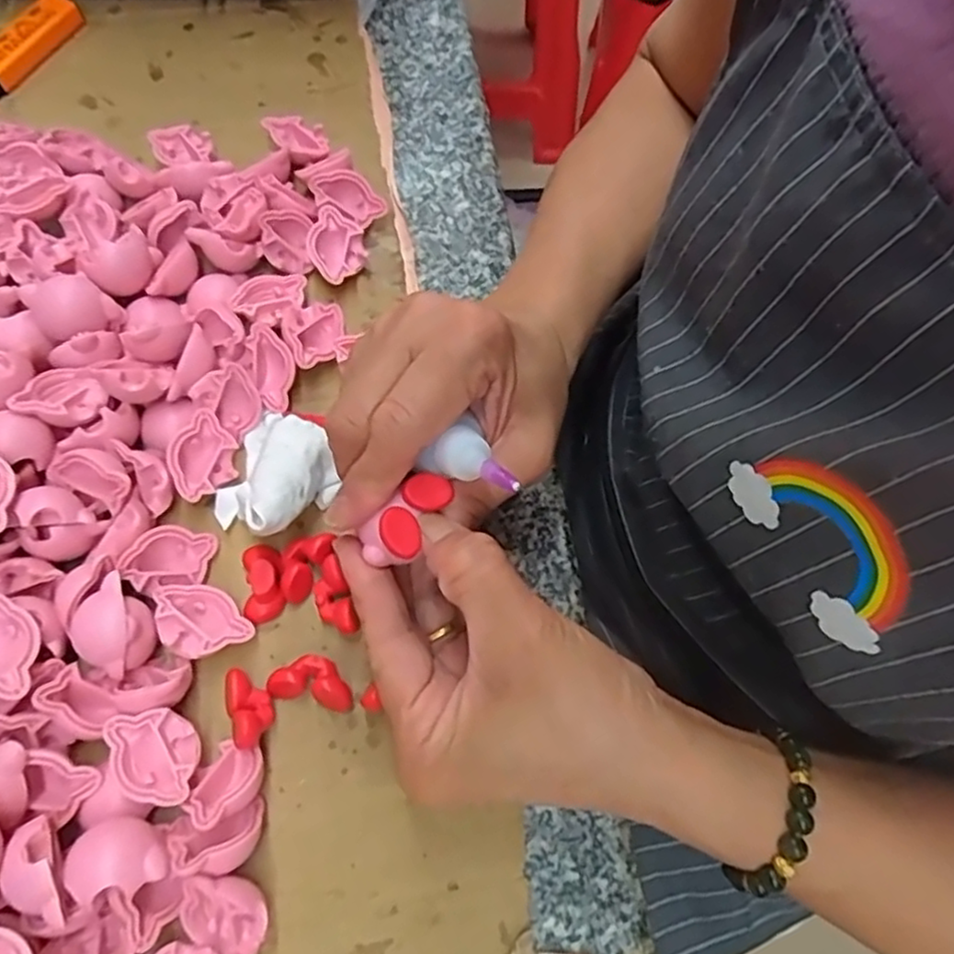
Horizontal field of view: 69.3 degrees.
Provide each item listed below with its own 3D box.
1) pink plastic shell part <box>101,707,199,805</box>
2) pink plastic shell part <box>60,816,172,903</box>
[{"bbox_3d":[-0.110,0.096,0.238,0.027,0.007,0.034,-25,71,-12],"label":"pink plastic shell part"},{"bbox_3d":[-0.114,0.121,0.220,0.030,0.017,0.021,-3,68,-4],"label":"pink plastic shell part"}]

